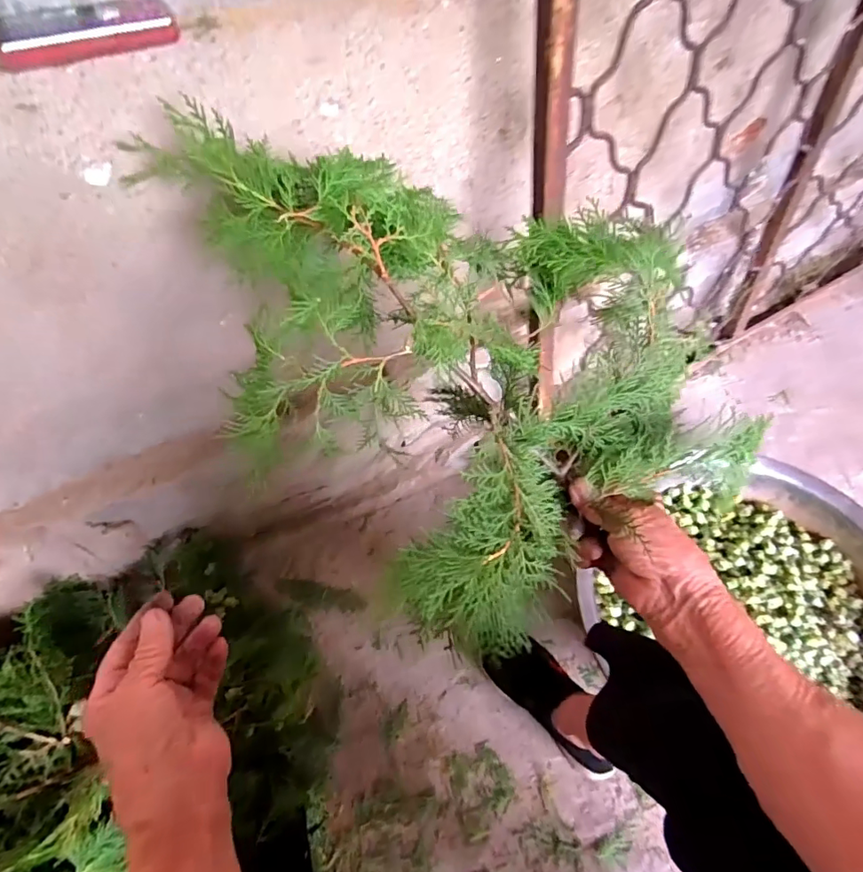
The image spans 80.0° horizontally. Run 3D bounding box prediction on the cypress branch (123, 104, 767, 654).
[{"bbox_3d":[-0.023,-0.096,0.406,0.431,0.144,0.290,39,63,25],"label":"cypress branch"}]

